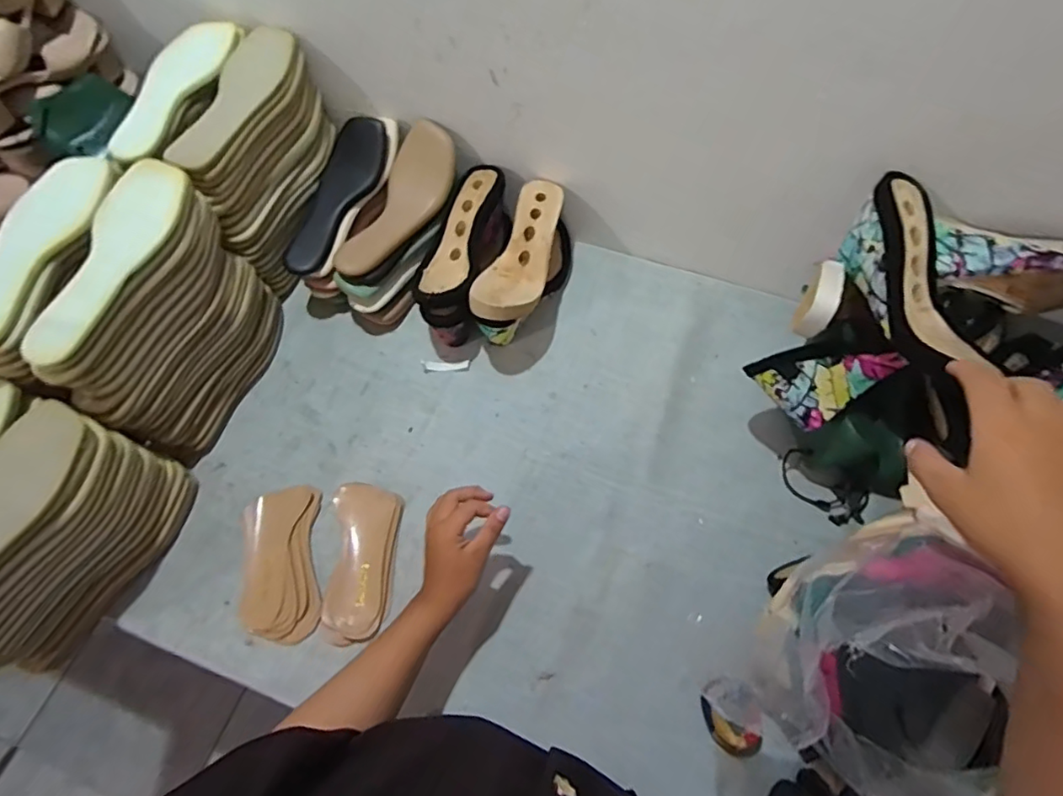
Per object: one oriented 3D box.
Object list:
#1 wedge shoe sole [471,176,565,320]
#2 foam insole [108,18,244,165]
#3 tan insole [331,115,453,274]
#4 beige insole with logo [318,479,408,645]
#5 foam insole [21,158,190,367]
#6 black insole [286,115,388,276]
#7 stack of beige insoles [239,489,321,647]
[{"bbox_3d":[-0.010,-0.192,0.741,0.076,0.043,0.230,15,65,9],"label":"wedge shoe sole"},{"bbox_3d":[-0.436,-0.379,0.699,0.082,0.018,0.234,17,72,3],"label":"foam insole"},{"bbox_3d":[-0.173,-0.258,0.765,0.081,0.029,0.234,27,80,14],"label":"tan insole"},{"bbox_3d":[-0.192,0.185,0.658,0.077,0.015,0.174,-3,64,1],"label":"beige insole with logo"},{"bbox_3d":[-0.414,-0.143,0.571,0.079,0.015,0.244,8,68,3],"label":"foam insole"},{"bbox_3d":[-0.265,-0.272,0.777,0.075,0.024,0.230,22,82,12],"label":"black insole"},{"bbox_3d":[-0.288,0.191,0.664,0.087,0.019,0.170,-8,64,-2],"label":"stack of beige insoles"}]

